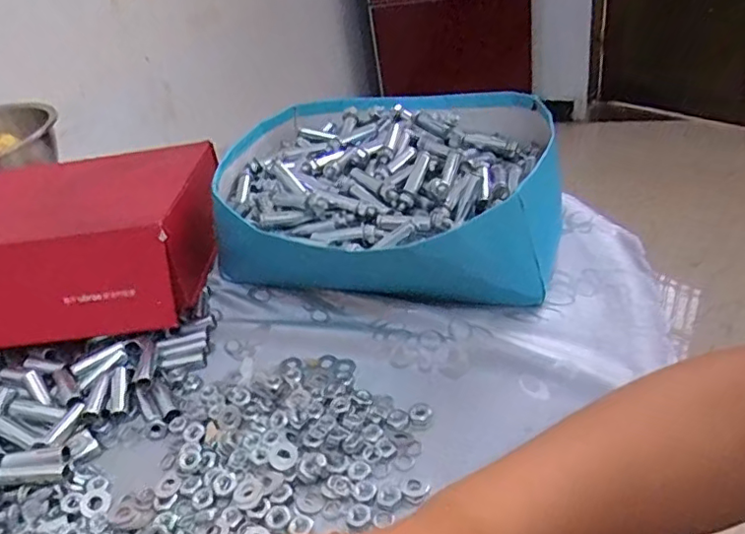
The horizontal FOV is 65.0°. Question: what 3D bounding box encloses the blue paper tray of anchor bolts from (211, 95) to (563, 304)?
[{"bbox_3d":[0.015,-0.072,0.529,0.278,0.089,0.277,3,37,14],"label":"blue paper tray of anchor bolts"}]

